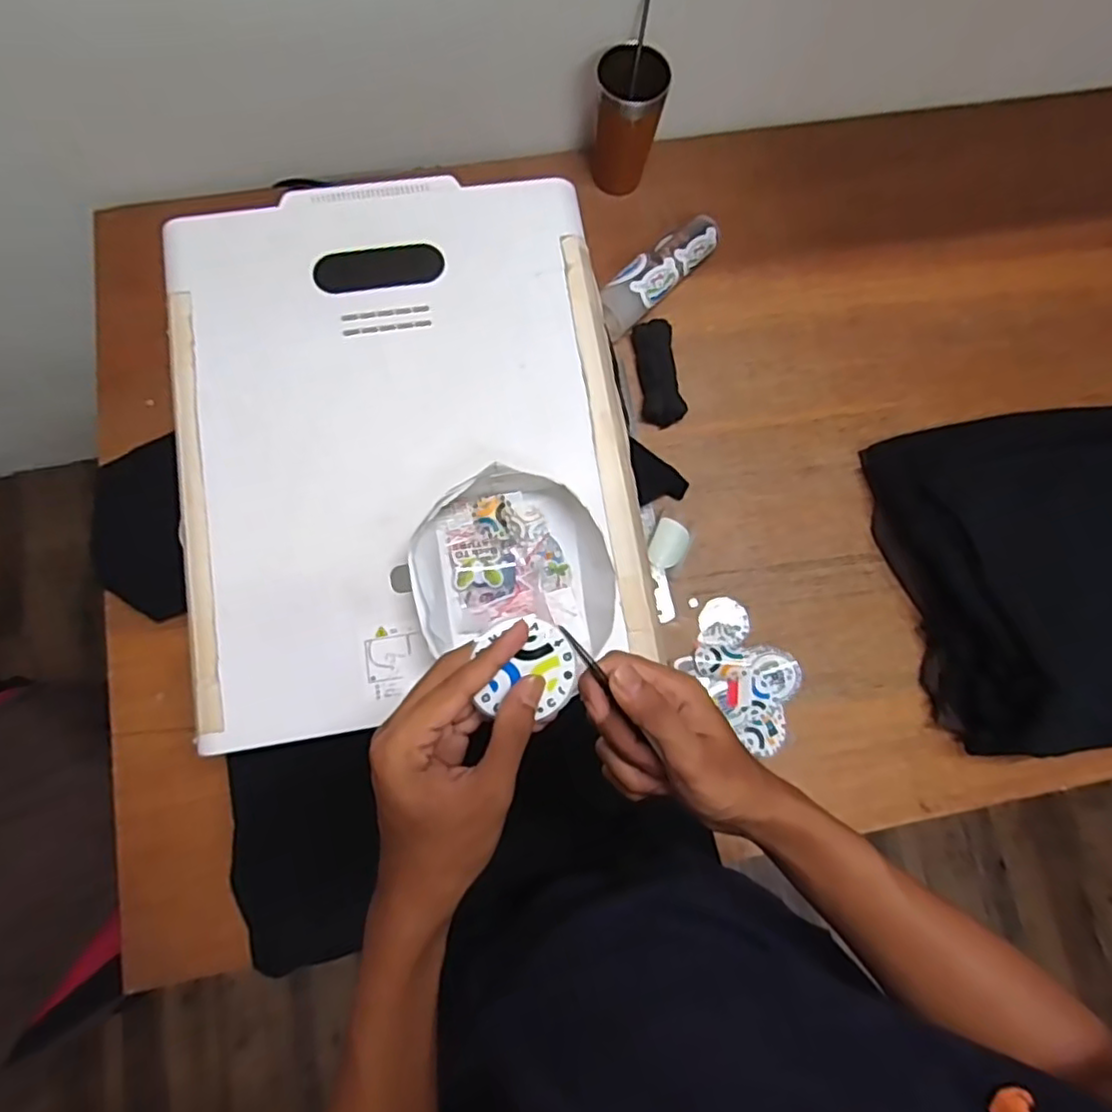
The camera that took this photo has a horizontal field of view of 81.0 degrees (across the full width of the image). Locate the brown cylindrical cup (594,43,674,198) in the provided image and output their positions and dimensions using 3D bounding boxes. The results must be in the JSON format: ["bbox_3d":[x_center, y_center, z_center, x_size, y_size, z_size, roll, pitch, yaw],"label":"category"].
[{"bbox_3d":[0.086,-0.515,0.793,0.075,0.169,0.080,1,77,-4],"label":"brown cylindrical cup"}]

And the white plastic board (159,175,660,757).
[{"bbox_3d":[-0.137,-0.113,0.595,0.394,0.027,0.493,-9,80,-2],"label":"white plastic board"}]

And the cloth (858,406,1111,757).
[{"bbox_3d":[0.673,0.008,0.720,0.572,0.113,0.378,-7,78,-6],"label":"cloth"}]

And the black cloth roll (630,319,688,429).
[{"bbox_3d":[0.125,-0.219,0.780,0.049,0.035,0.126,-8,78,-6],"label":"black cloth roll"}]

